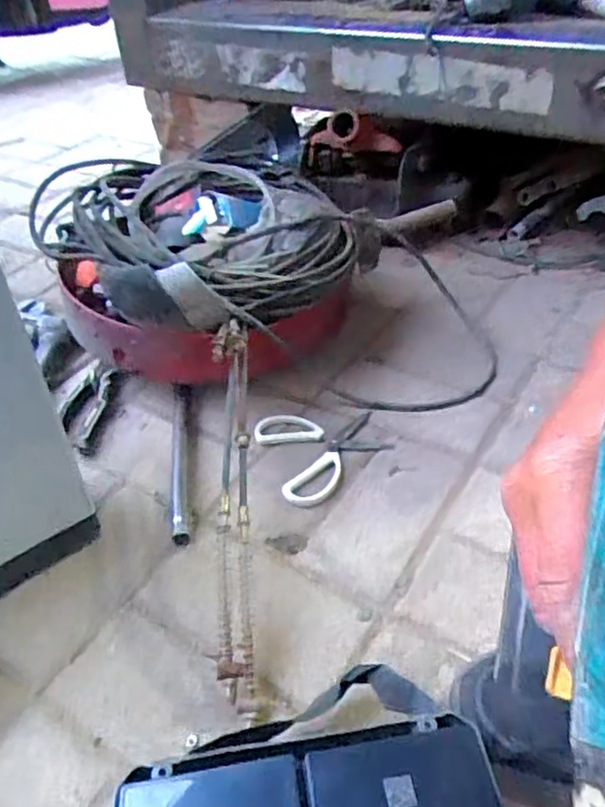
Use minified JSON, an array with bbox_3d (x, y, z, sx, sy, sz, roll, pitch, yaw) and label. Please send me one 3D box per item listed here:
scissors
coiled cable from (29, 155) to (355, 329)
[{"bbox_3d":[0.024,0.044,0.669,0.123,0.007,0.124,-17,43,-14],"label":"scissors"},{"bbox_3d":[-0.104,-0.204,0.739,0.317,0.091,0.309,-3,39,2],"label":"coiled cable"}]

